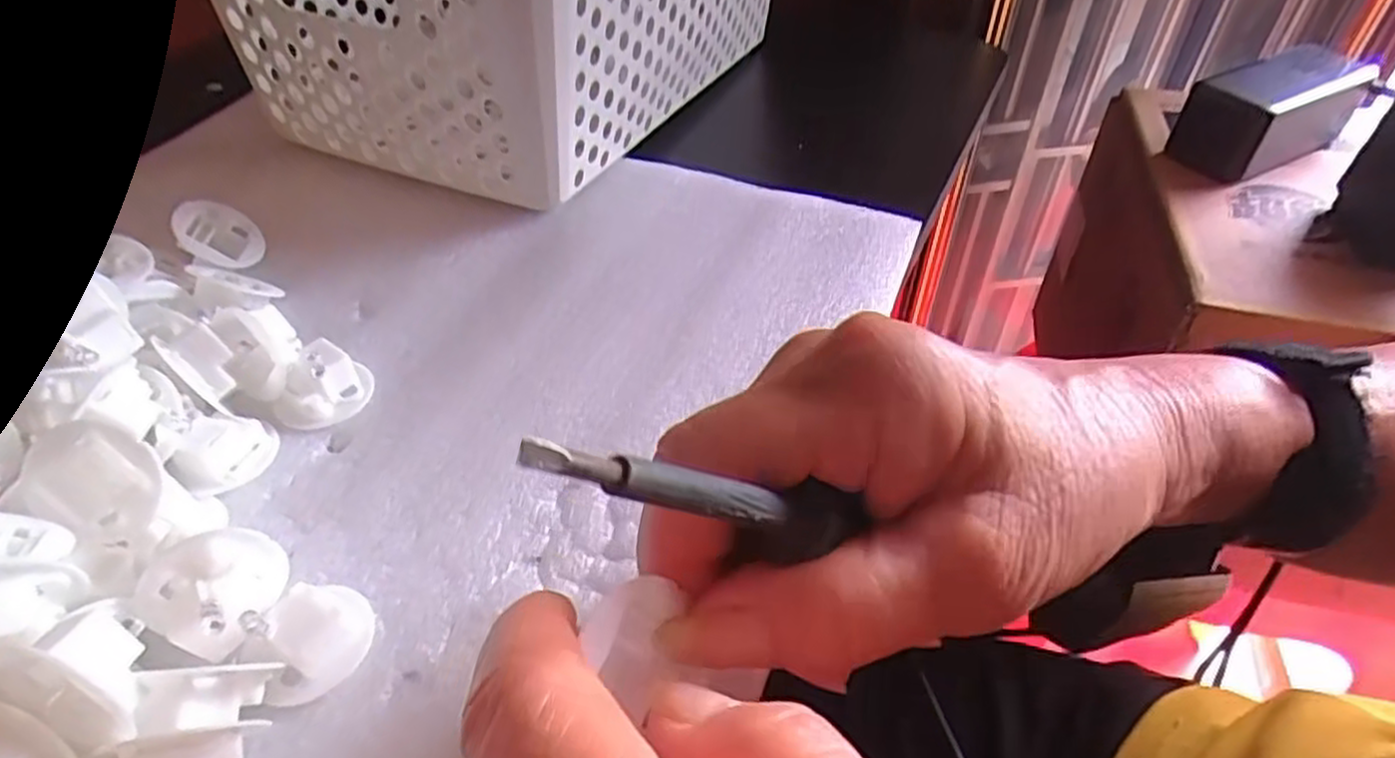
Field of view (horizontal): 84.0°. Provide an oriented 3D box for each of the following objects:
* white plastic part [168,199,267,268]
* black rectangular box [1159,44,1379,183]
[{"bbox_3d":[-0.197,-0.059,0.317,0.036,0.005,0.029,32,44,-8],"label":"white plastic part"},{"bbox_3d":[0.373,-0.172,0.501,0.115,0.056,0.058,-21,48,-21],"label":"black rectangular box"}]

